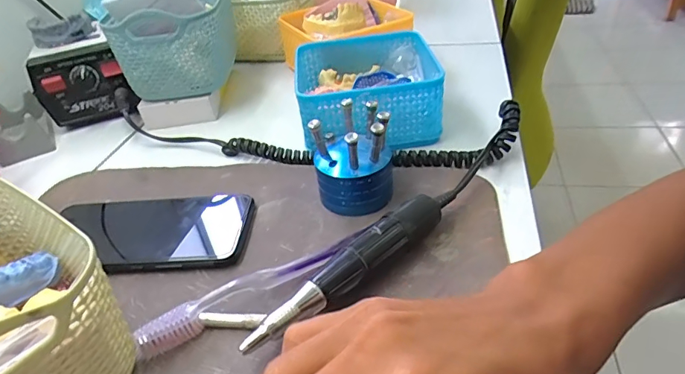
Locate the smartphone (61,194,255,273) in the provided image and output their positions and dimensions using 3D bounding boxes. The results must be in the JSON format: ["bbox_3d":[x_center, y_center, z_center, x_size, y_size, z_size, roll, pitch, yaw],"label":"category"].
[{"bbox_3d":[-0.146,0.033,0.344,0.151,0.011,0.075,-2,37,5],"label":"smartphone"}]

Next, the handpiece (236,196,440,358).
[{"bbox_3d":[0.008,0.052,0.279,0.153,0.028,0.021,-34,45,-32],"label":"handpiece"}]

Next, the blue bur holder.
[{"bbox_3d":[0.008,-0.022,0.345,0.058,0.070,0.054,-4,37,3],"label":"blue bur holder"}]

